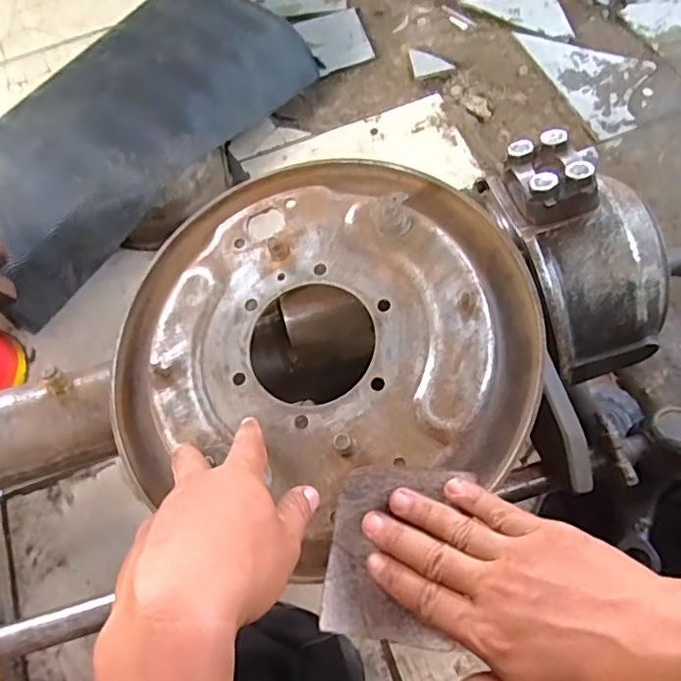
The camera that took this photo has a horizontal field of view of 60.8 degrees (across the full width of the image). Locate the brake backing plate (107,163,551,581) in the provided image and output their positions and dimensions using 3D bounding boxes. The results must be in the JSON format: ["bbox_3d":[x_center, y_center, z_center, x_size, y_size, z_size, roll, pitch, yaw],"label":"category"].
[{"bbox_3d":[-0.023,-0.002,0.414,0.292,0.060,0.275,0,70,1],"label":"brake backing plate"}]

